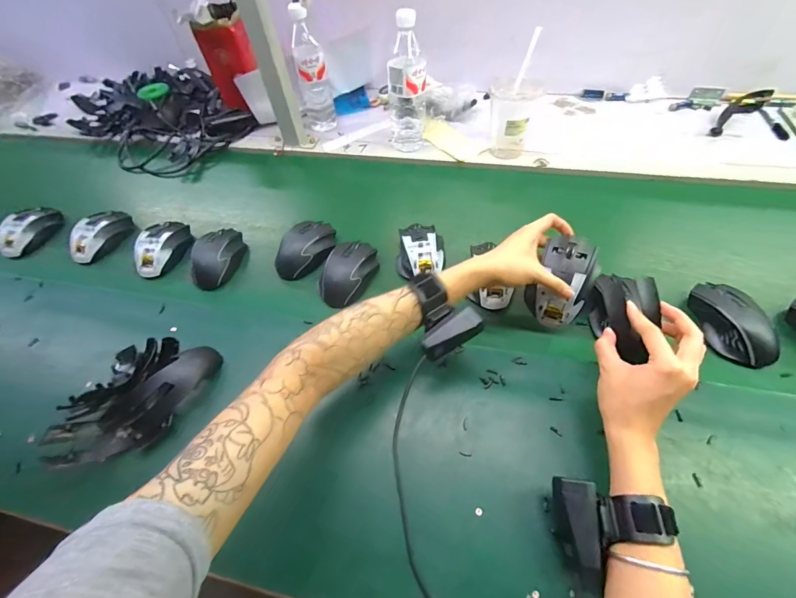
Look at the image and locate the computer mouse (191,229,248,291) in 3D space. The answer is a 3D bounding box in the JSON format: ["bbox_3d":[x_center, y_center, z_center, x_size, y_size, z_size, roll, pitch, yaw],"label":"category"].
[{"bbox_3d":[-0.292,-0.068,0.616,0.083,0.041,0.108,-5,54,2],"label":"computer mouse"}]

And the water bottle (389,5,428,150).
[{"bbox_3d":[0.018,-0.391,0.699,0.072,0.218,0.062,6,55,10],"label":"water bottle"}]

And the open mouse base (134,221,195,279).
[{"bbox_3d":[-0.396,-0.092,0.634,0.067,0.034,0.110,-2,54,4],"label":"open mouse base"}]

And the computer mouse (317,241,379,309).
[{"bbox_3d":[-0.077,-0.045,0.570,0.077,0.033,0.112,12,56,14],"label":"computer mouse"}]

